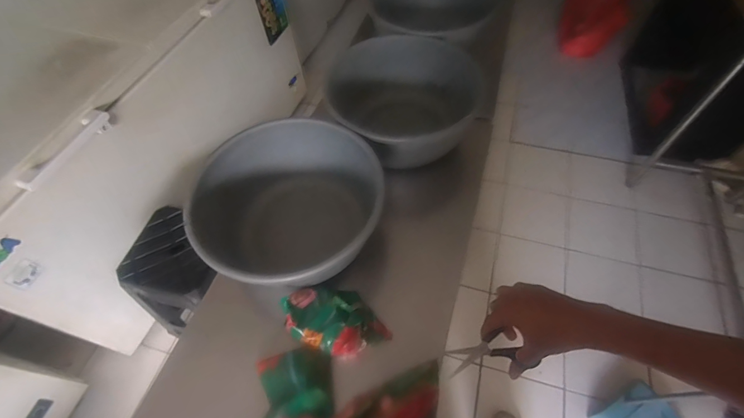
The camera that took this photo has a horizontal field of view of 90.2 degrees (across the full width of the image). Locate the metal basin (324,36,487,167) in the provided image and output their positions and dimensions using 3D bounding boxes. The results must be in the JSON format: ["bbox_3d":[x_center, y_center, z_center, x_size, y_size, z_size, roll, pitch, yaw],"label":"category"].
[{"bbox_3d":[0.066,-0.243,0.944,0.323,0.195,0.393,4,57,5],"label":"metal basin"}]

